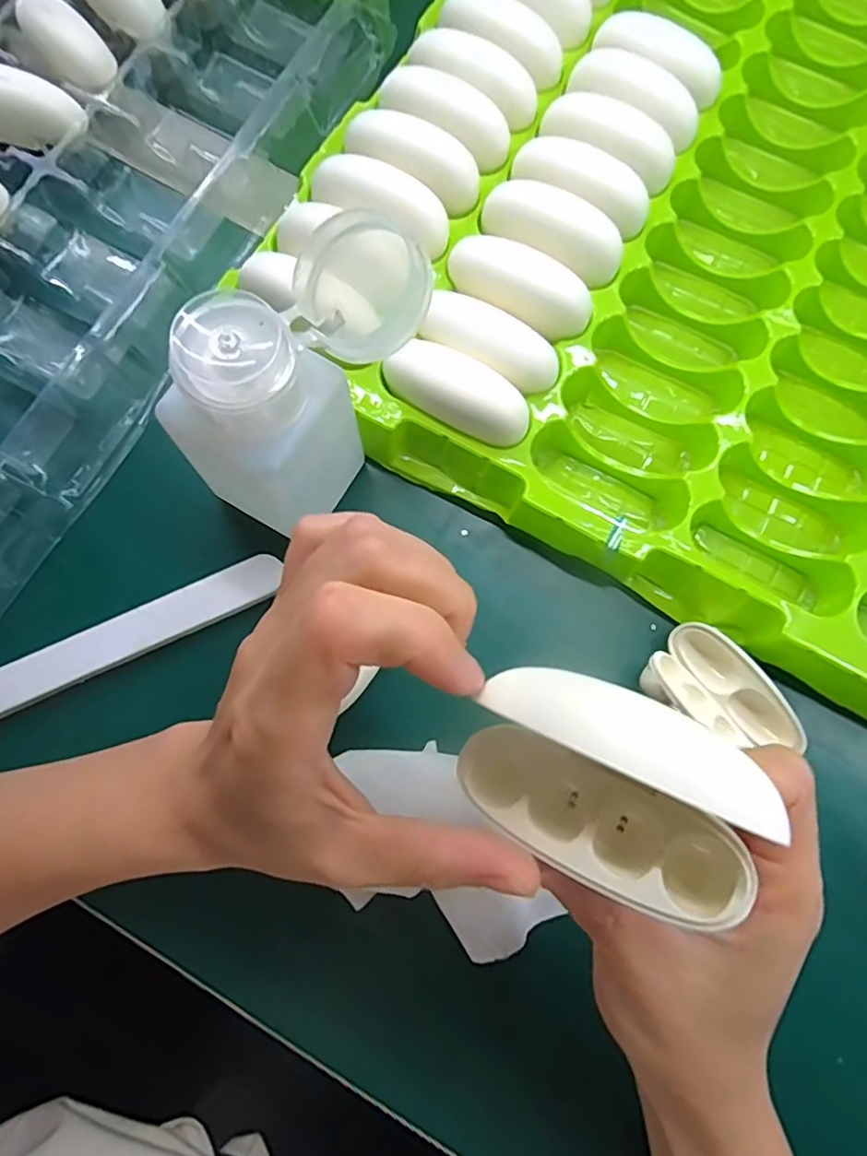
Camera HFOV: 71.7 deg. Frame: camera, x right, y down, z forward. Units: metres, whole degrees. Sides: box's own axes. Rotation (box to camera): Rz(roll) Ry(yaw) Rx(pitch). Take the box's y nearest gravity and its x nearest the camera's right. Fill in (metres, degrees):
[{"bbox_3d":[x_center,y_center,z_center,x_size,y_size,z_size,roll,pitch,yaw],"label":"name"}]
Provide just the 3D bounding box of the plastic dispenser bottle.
[{"bbox_3d":[-0.046,-0.067,0.226,0.050,0.100,0.098,36,80,6],"label":"plastic dispenser bottle"}]

